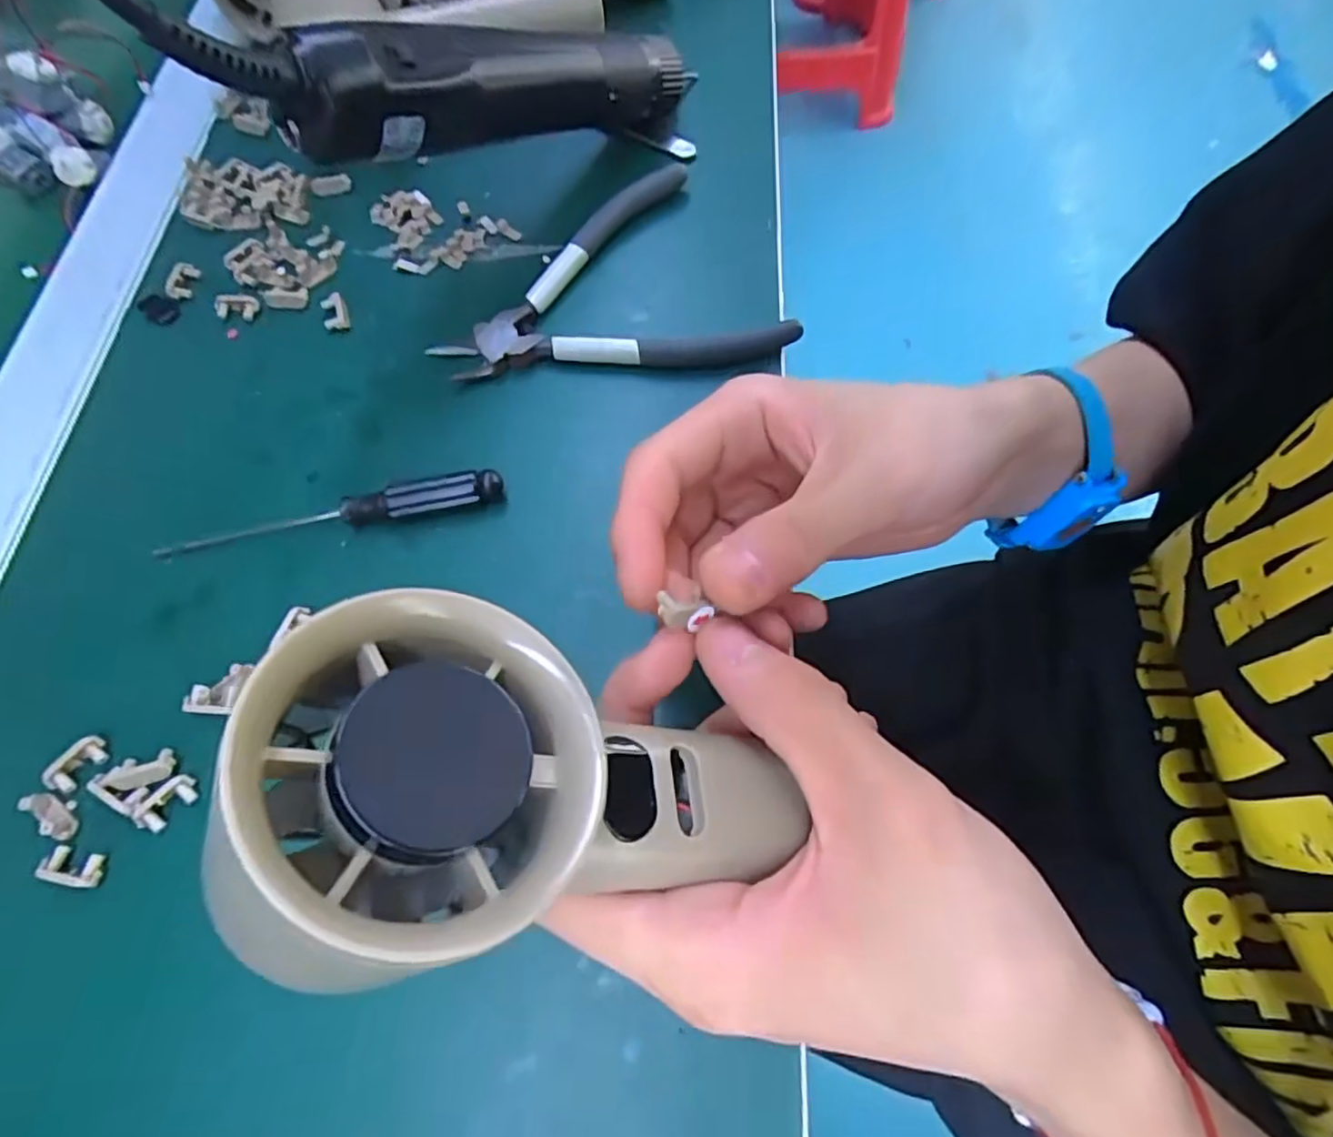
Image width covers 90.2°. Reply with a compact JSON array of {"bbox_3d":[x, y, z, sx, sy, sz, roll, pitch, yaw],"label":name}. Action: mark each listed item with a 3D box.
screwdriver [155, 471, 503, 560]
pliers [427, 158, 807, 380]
[{"bbox_3d":[-0.128,-0.021,0.256,0.130,0.013,0.014,-10,67,-4],"label":"screwdriver"},{"bbox_3d":[-0.024,-0.136,0.303,0.149,0.015,0.107,-5,67,-2],"label":"pliers"}]

